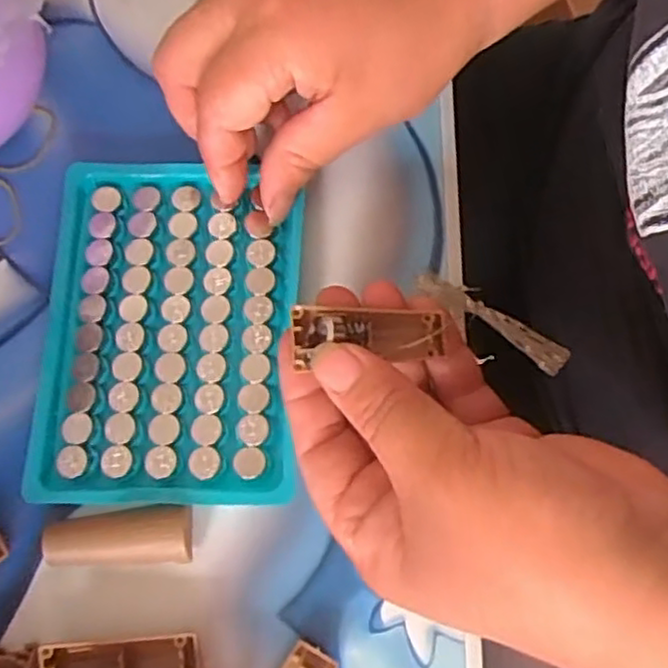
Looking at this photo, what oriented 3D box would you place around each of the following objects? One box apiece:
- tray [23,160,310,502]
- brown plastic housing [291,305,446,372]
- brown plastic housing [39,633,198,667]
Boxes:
[{"bbox_3d":[-0.063,-0.003,0.265,0.097,0.013,0.129,0,73,1],"label":"tray"},{"bbox_3d":[0.011,0.001,0.225,0.048,0.006,0.018,1,73,-6],"label":"brown plastic housing"},{"bbox_3d":[-0.070,0.110,0.231,0.049,0.012,0.018,-4,73,0],"label":"brown plastic housing"}]

